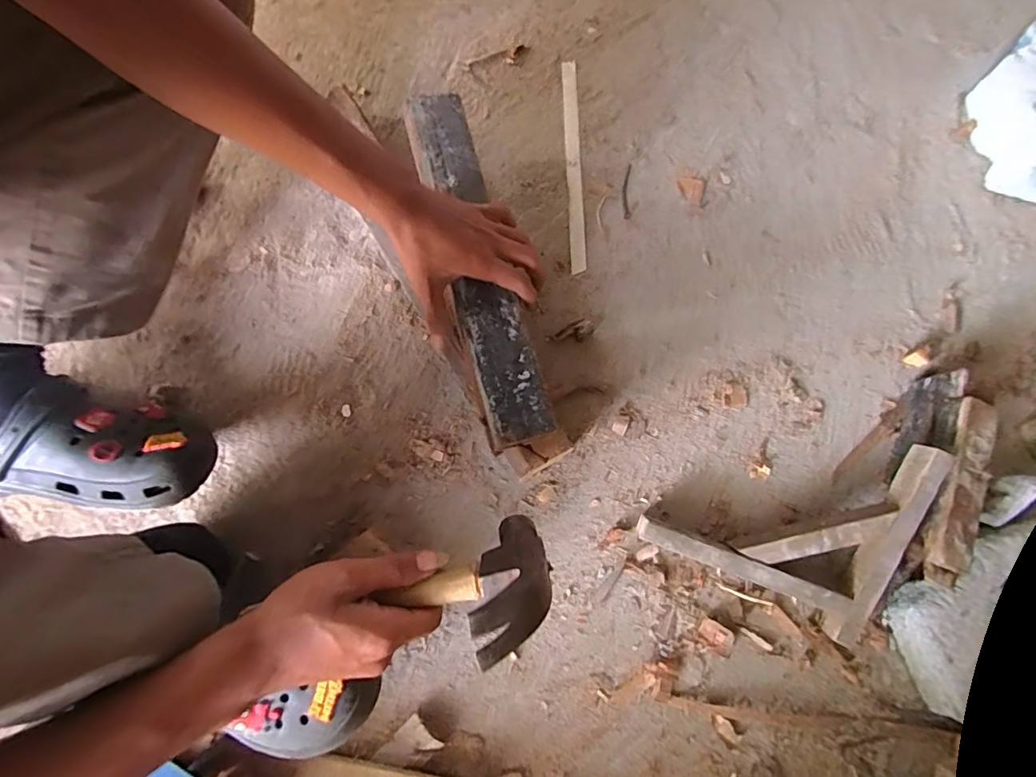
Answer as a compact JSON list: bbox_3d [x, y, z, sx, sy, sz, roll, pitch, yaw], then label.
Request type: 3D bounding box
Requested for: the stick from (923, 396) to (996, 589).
[{"bbox_3d":[0.404,0.092,0.452,0.036,0.015,0.173,21,79,3],"label":"stick"}]

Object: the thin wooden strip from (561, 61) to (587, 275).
[{"bbox_3d":[0.065,-0.265,0.588,0.018,0.007,0.271,-1,78,-2],"label":"thin wooden strip"}]

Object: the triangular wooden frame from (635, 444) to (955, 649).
[{"bbox_3d":[0.257,0.106,0.480,0.216,0.077,0.190,27,79,4],"label":"triangular wooden frame"}]

